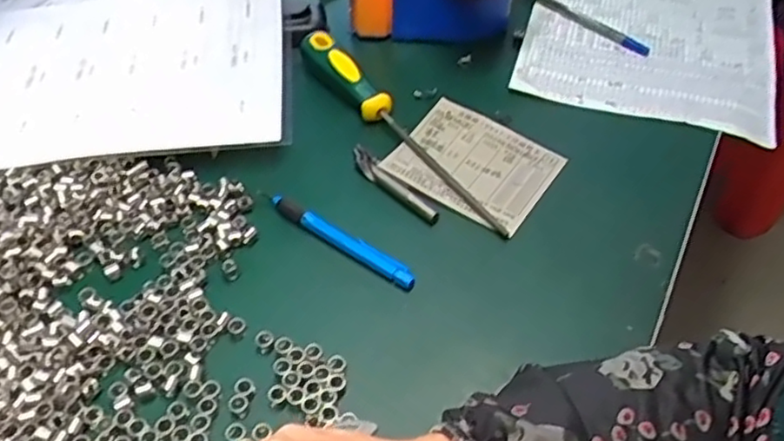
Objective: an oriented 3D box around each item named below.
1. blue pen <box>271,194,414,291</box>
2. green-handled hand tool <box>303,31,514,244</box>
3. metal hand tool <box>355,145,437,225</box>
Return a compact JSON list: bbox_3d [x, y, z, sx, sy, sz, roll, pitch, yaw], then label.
[{"bbox_3d":[-0.033,0.011,0.449,0.114,0.008,0.011,28,56,22],"label":"blue pen"},{"bbox_3d":[0.000,-0.074,0.510,0.020,0.022,0.244,-28,55,-20],"label":"green-handled hand tool"},{"bbox_3d":[-0.001,-0.027,0.487,0.013,0.007,0.089,-33,57,-23],"label":"metal hand tool"}]

